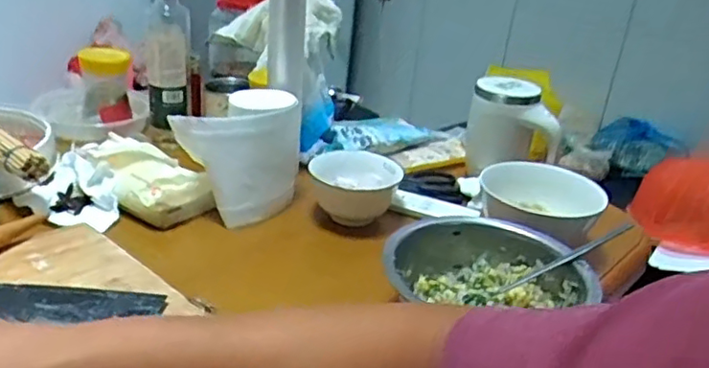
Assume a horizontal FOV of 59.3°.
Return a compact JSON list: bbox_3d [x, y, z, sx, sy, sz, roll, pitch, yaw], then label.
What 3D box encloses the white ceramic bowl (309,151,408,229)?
[{"bbox_3d":[0.000,0.007,0.740,0.105,0.064,0.097,5,24,-2],"label":"white ceramic bowl"}]

